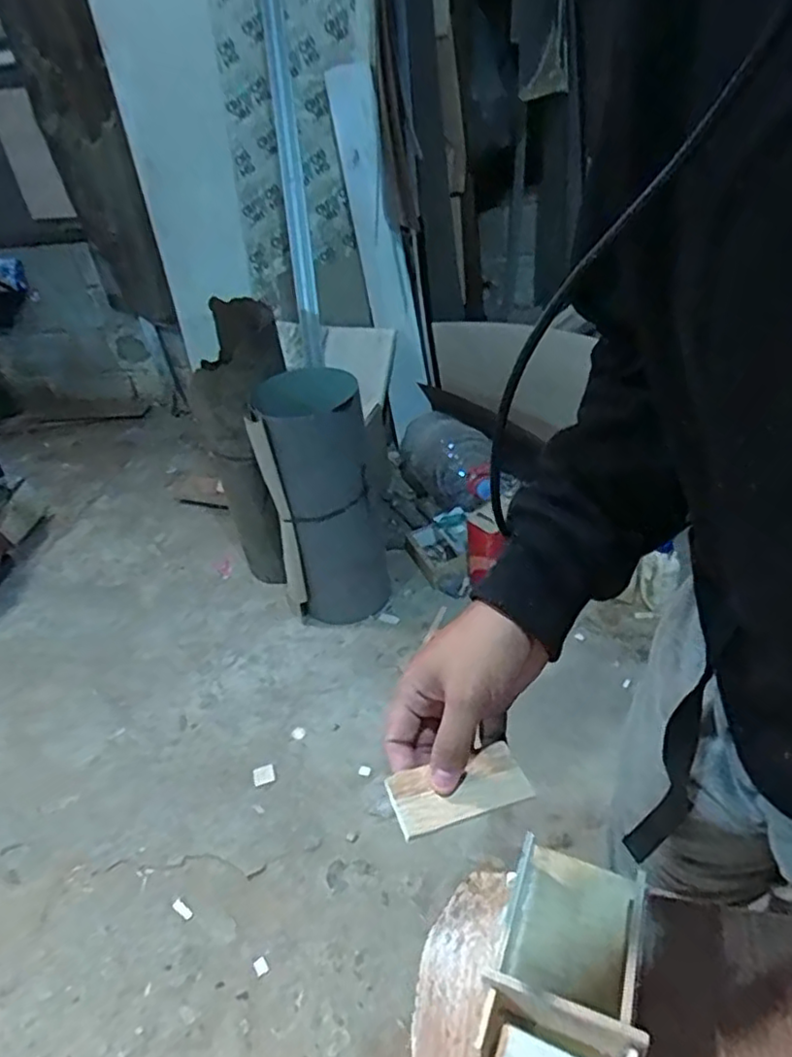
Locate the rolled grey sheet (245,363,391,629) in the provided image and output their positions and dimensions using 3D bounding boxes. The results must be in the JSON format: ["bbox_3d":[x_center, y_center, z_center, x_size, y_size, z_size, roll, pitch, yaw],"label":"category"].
[{"bbox_3d":[-0.178,-0.069,1.673,0.272,0.631,0.255,-8,37,1],"label":"rolled grey sheet"}]

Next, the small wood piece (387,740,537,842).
[{"bbox_3d":[0.037,0.156,0.391,0.085,0.007,0.036,-10,36,-22],"label":"small wood piece"}]

